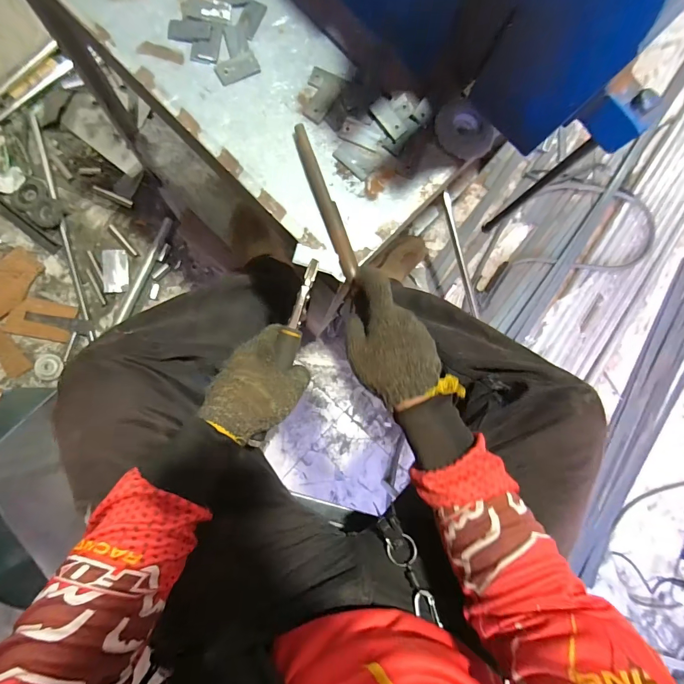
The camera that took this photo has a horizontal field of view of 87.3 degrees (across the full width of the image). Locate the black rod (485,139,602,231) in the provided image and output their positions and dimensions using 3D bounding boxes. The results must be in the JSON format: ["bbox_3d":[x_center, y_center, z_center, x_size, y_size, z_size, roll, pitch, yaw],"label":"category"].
[{"bbox_3d":[0.269,-0.212,0.521,0.018,0.231,0.013,-42,90,-10],"label":"black rod"}]

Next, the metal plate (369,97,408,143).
[{"bbox_3d":[0.057,-0.268,0.433,0.026,0.010,0.048,-42,90,-10],"label":"metal plate"}]

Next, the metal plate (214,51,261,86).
[{"bbox_3d":[-0.122,-0.320,0.420,0.050,0.004,0.024,-29,88,-9],"label":"metal plate"}]

